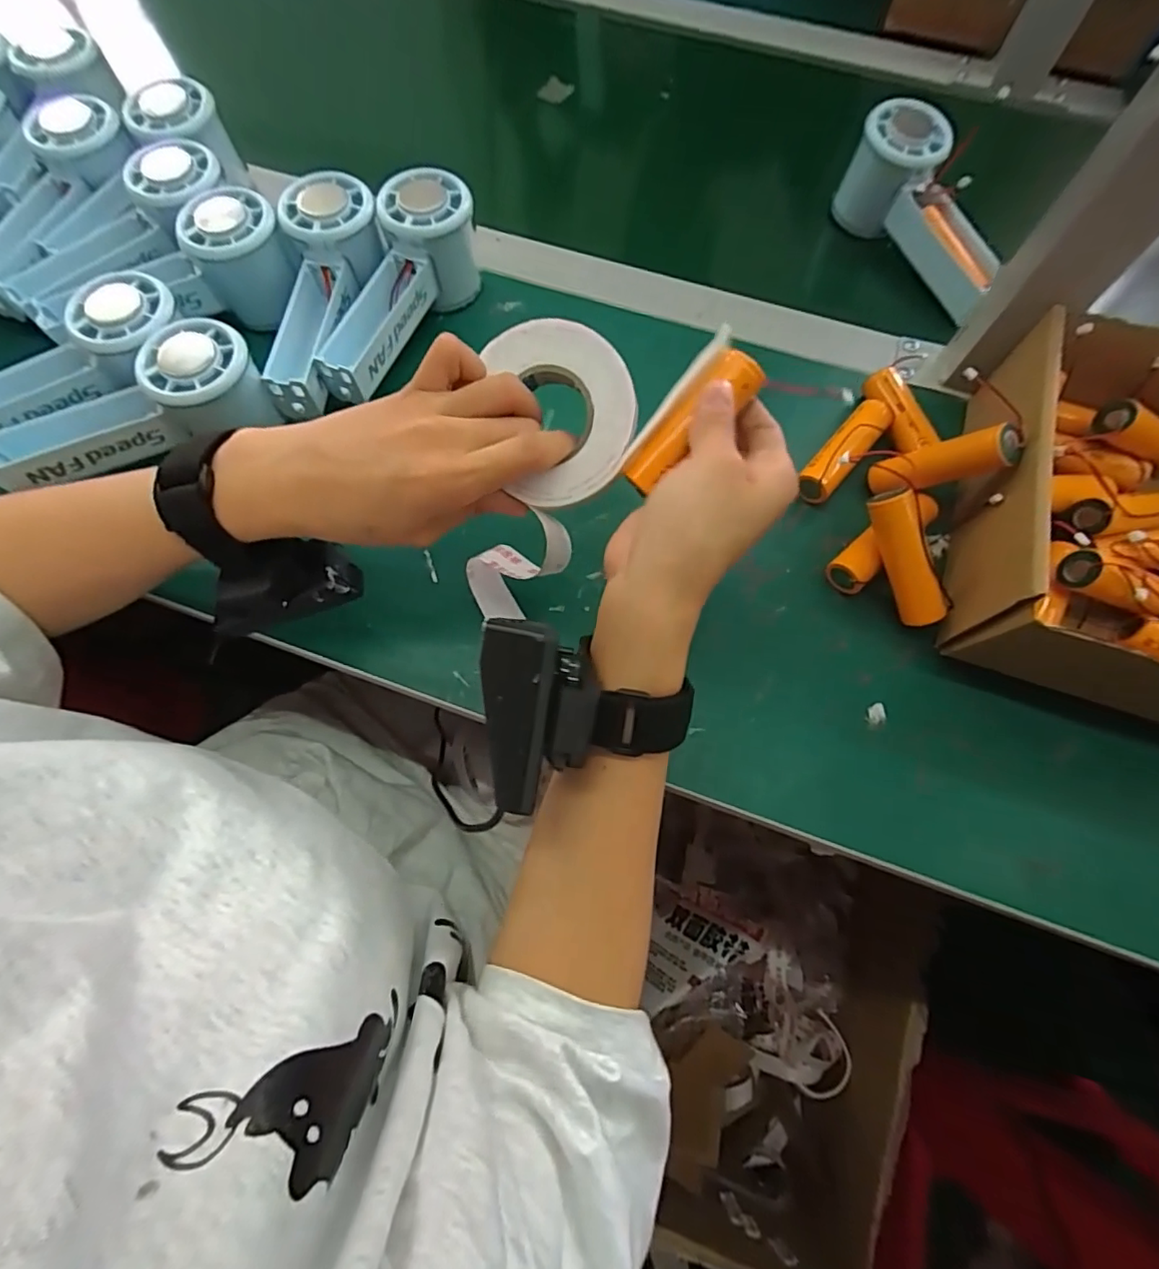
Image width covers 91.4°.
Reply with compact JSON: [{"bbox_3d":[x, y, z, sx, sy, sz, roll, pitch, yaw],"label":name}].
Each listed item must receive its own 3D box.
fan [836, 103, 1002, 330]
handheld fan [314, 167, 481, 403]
[{"bbox_3d":[0.245,-0.292,0.405,0.049,0.061,0.145,-29,87,-12],"label":"fan"},{"bbox_3d":[-0.117,-0.213,0.352,0.065,0.054,0.147,22,70,7],"label":"handheld fan"}]

